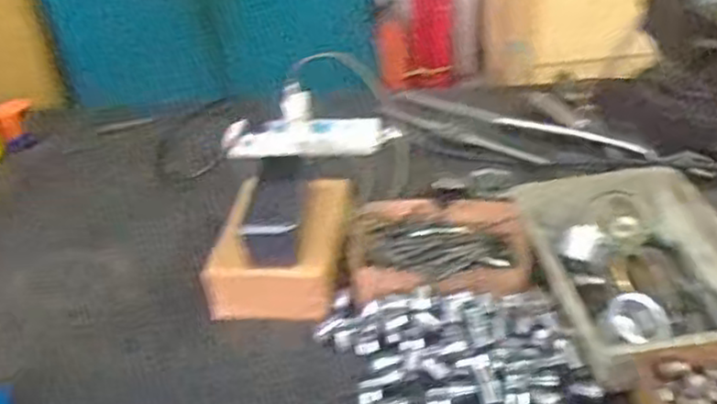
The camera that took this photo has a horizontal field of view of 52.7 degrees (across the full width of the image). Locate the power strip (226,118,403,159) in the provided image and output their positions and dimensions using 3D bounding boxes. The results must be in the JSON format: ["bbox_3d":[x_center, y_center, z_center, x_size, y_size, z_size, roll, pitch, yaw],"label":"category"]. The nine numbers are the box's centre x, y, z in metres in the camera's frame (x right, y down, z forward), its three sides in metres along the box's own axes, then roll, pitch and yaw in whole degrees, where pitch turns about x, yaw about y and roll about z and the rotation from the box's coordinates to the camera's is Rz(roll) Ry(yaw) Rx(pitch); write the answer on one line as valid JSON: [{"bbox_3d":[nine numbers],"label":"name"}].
[{"bbox_3d":[-0.064,-0.088,0.984,0.232,0.035,0.058,-5,33,-1],"label":"power strip"}]

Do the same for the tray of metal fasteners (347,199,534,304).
[{"bbox_3d":[0.079,0.046,0.726,0.173,0.035,0.132,-7,33,-3],"label":"tray of metal fasteners"}]

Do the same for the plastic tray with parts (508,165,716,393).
[{"bbox_3d":[0.262,0.059,0.673,0.180,0.059,0.246,-5,33,0],"label":"plastic tray with parts"}]

